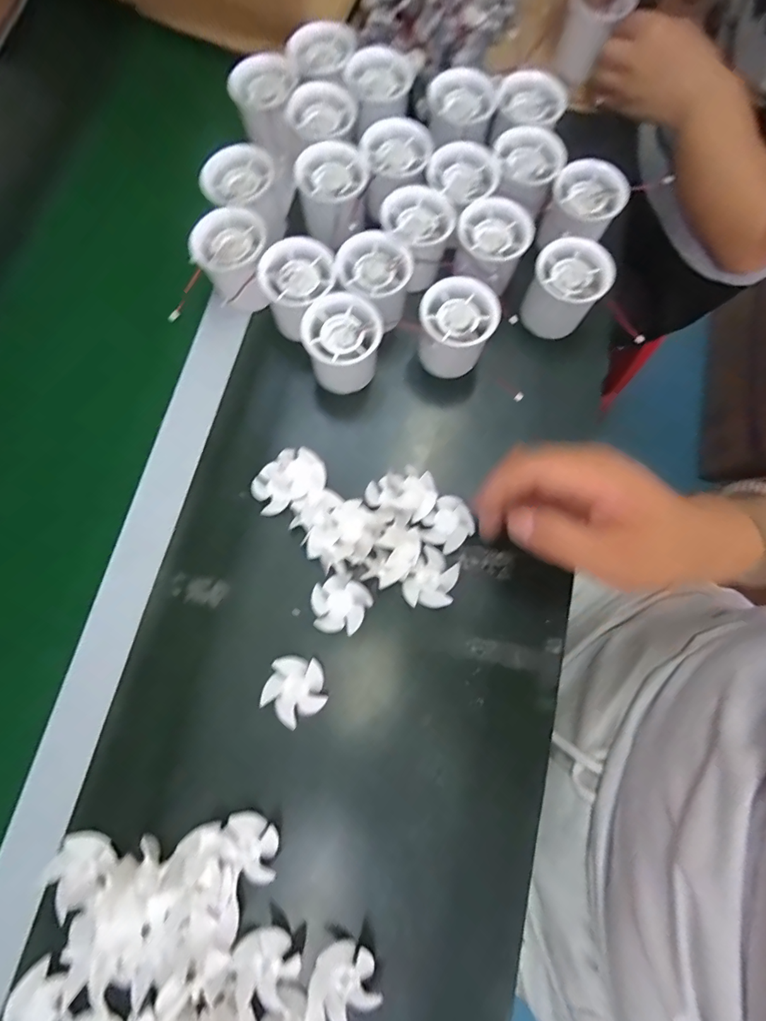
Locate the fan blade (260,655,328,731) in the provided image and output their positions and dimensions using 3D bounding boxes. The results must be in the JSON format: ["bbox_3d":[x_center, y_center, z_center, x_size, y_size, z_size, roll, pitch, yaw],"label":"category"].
[{"bbox_3d":[-0.060,0.123,0.315,0.040,0.010,0.043,5,77,1],"label":"fan blade"}]

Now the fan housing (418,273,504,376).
[{"bbox_3d":[0.056,-0.140,0.365,0.057,0.055,0.061,24,78,5],"label":"fan housing"}]

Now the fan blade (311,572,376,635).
[{"bbox_3d":[-0.032,0.067,0.332,0.041,0.007,0.041,28,79,6],"label":"fan blade"}]

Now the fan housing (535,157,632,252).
[{"bbox_3d":[0.167,-0.254,0.387,0.057,0.039,0.055,19,78,4],"label":"fan housing"}]

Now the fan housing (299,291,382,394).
[{"bbox_3d":[-0.031,-0.127,0.357,0.055,0.050,0.053,0,77,0],"label":"fan housing"}]

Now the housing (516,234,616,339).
[{"bbox_3d":[0.148,-0.178,0.380,0.055,0.061,0.051,0,77,0],"label":"housing"}]

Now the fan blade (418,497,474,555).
[{"bbox_3d":[0.049,0.010,0.344,0.034,0.012,0.040,37,80,8],"label":"fan blade"}]

